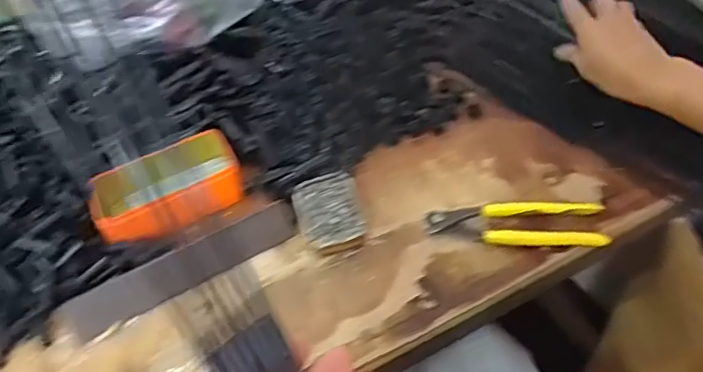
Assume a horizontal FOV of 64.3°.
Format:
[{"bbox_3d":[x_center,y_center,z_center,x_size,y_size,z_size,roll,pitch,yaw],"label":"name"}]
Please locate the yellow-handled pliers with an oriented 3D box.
[{"bbox_3d":[0.155,0.035,0.542,0.163,0.021,0.047,3,49,10],"label":"yellow-handled pliers"}]

